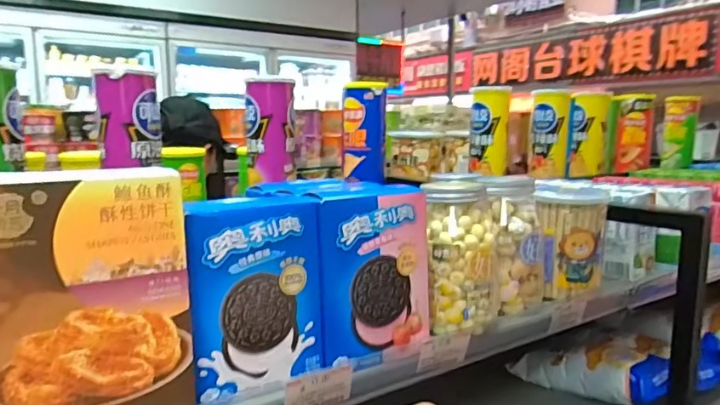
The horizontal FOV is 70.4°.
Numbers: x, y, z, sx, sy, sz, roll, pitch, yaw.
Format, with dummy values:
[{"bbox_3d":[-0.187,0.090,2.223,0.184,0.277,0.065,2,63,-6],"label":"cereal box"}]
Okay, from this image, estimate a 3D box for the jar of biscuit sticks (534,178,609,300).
[{"bbox_3d":[0.227,0.036,0.552,0.073,0.116,0.068,4,10,21],"label":"jar of biscuit sticks"}]

